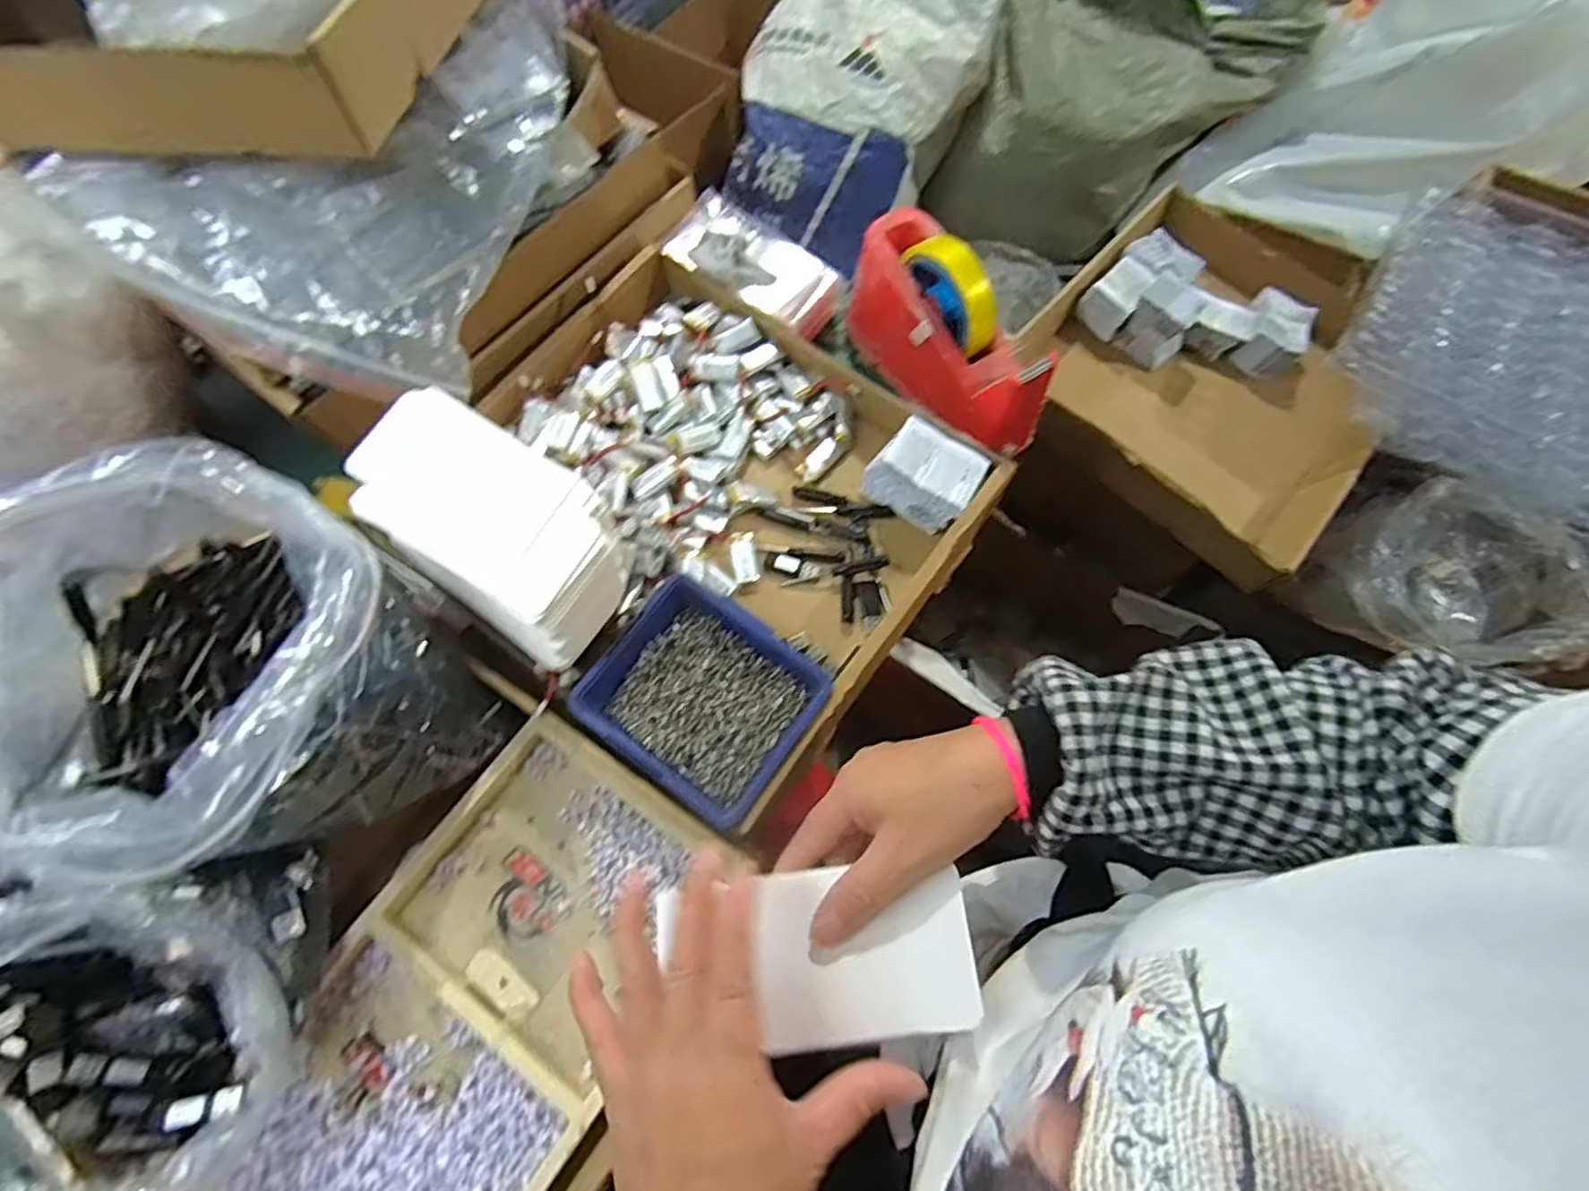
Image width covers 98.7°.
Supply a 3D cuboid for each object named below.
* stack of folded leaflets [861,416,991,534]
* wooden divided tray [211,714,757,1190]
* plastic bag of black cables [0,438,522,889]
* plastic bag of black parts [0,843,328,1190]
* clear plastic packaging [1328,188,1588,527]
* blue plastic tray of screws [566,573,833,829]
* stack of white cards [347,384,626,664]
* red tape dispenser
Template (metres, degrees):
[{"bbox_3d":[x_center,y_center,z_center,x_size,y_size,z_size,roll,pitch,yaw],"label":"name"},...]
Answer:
[{"bbox_3d":[0.106,-0.098,0.550,0.081,0.062,0.058,33,72,12],"label":"stack of folded leaflets"},{"bbox_3d":[-0.197,0.255,0.423,0.189,0.051,0.331,31,72,11],"label":"wooden divided tray"},{"bbox_3d":[-0.328,0.047,0.399,0.228,0.191,0.203,30,72,11],"label":"plastic bag of black cables"},{"bbox_3d":[-0.380,0.253,0.371,0.197,0.138,0.172,-14,69,-5],"label":"plastic bag of black parts"},{"bbox_3d":[0.755,-0.266,0.719,0.305,0.080,0.332,30,72,11],"label":"clear plastic packaging"},{"bbox_3d":[-0.062,0.074,0.485,0.142,0.053,0.125,35,73,12],"label":"blue plastic tray of screws"},{"bbox_3d":[-0.199,-0.045,0.464,0.188,0.073,0.102,34,72,12],"label":"stack of white cards"},{"bbox_3d":[0.124,-0.211,0.554,0.068,0.108,0.201,-31,72,-11],"label":"red tape dispenser"}]

